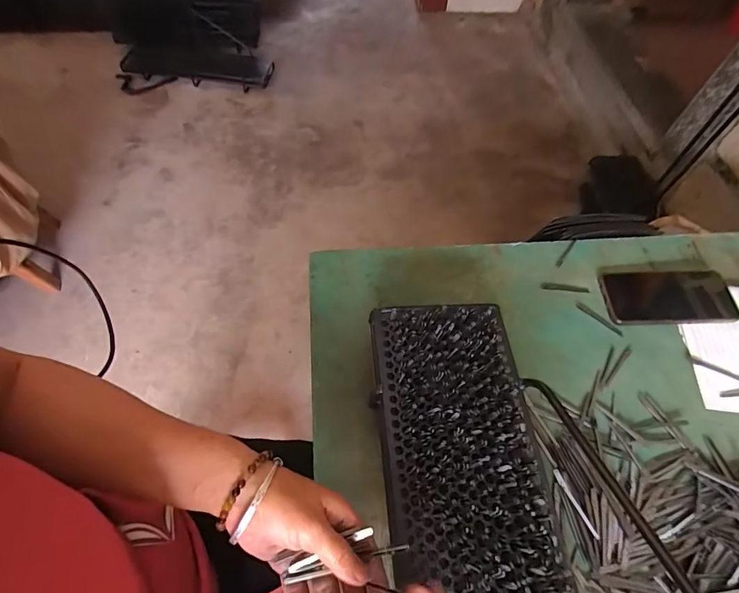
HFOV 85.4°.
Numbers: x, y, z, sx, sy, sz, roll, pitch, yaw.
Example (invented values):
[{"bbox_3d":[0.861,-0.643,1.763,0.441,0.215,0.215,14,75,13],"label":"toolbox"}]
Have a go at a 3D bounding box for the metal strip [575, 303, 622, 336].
[{"bbox_3d":[0.301,0.030,0.524,0.064,0.004,0.009,38,67,19],"label":"metal strip"}]

